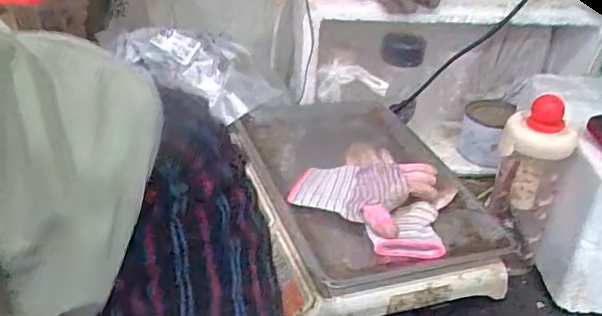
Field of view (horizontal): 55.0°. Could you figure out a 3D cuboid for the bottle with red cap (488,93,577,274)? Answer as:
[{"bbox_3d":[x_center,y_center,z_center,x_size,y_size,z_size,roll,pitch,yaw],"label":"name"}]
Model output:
[{"bbox_3d":[0.276,0.028,0.713,0.078,0.220,0.064,16,36,20],"label":"bottle with red cap"}]

